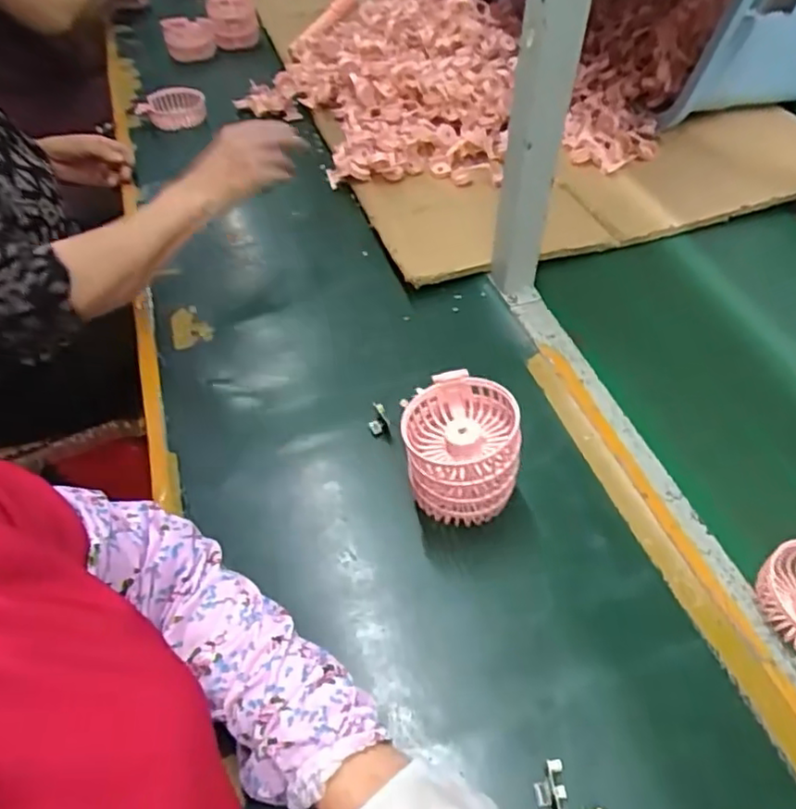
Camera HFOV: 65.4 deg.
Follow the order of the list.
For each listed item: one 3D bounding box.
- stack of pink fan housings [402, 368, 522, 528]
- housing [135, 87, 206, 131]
[{"bbox_3d":[0.052,0.040,0.522,0.087,0.099,0.099,-3,52,-1],"label":"stack of pink fan housings"},{"bbox_3d":[-0.329,-0.427,0.897,0.104,0.049,0.037,0,52,5],"label":"housing"}]

